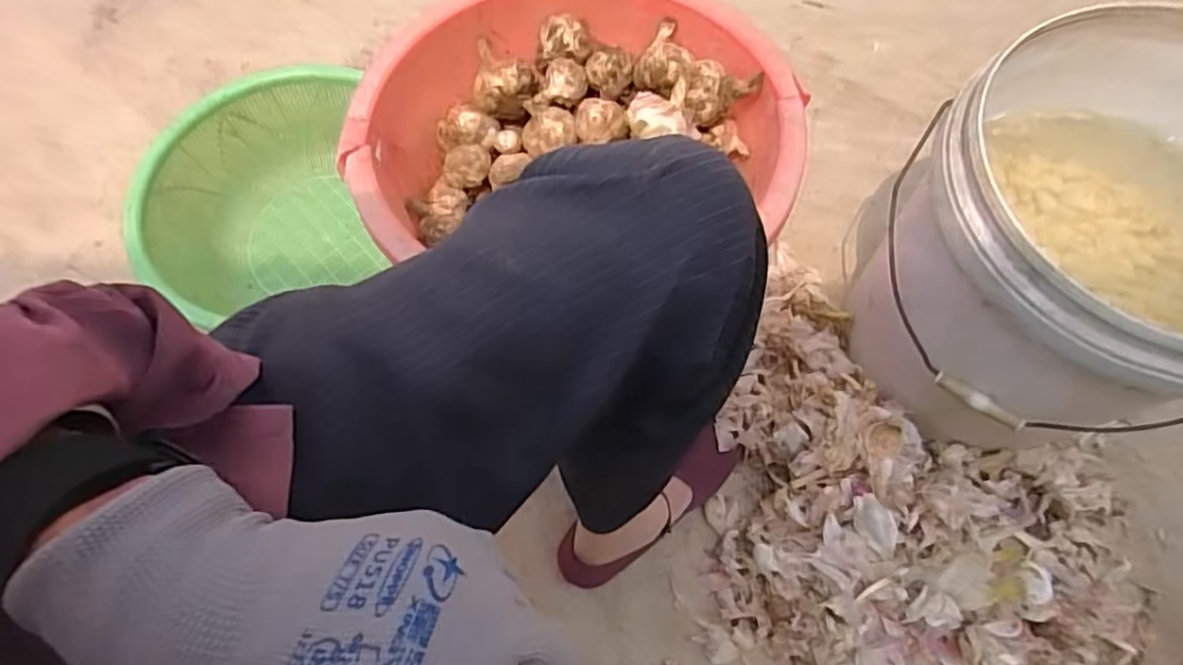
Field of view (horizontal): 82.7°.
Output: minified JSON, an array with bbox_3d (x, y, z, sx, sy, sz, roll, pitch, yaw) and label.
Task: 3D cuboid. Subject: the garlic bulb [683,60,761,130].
[{"bbox_3d":[0.114,-0.209,0.589,0.064,0.041,0.051,11,67,6],"label":"garlic bulb"}]

